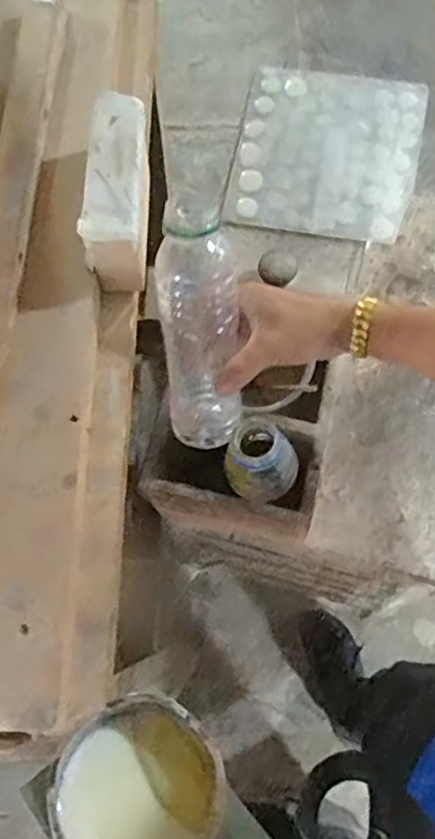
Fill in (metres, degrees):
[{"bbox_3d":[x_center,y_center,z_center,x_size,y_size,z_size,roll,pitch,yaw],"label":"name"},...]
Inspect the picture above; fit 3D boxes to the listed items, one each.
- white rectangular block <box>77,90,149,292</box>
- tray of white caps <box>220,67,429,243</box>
[{"bbox_3d":[-0.070,-0.165,0.478,0.043,0.075,0.125,0,73,0],"label":"white rectangular block"},{"bbox_3d":[0.113,-0.280,0.671,0.184,0.020,0.198,11,74,5],"label":"tray of white caps"}]

